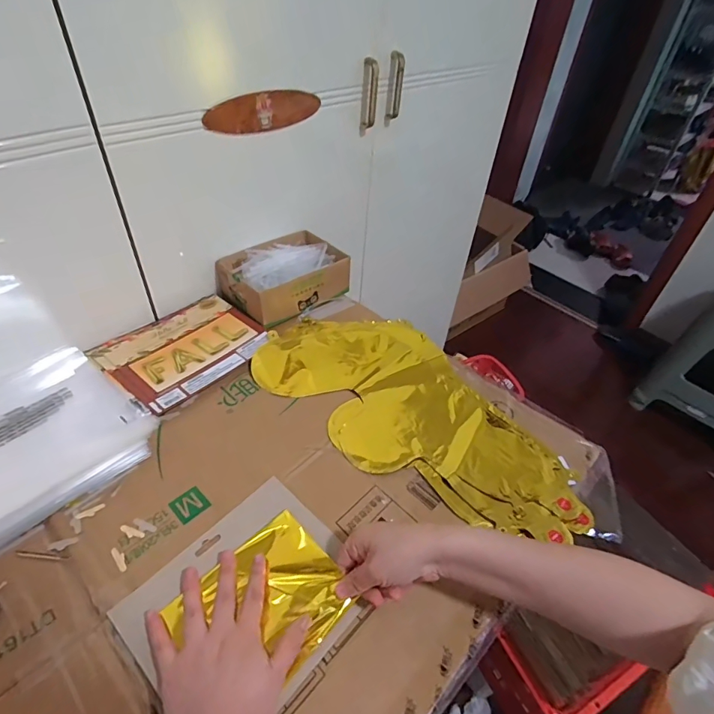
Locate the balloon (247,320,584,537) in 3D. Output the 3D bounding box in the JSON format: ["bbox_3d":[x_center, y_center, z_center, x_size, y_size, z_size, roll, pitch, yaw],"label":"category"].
[{"bbox_3d":[0.077,0.065,0.580,0.447,0.015,0.230,36,51,28],"label":"balloon"}]

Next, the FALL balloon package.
[{"bbox_3d":[-0.249,-0.015,0.634,0.163,0.012,0.205,33,50,26],"label":"FALL balloon package"}]

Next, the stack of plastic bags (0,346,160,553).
[{"bbox_3d":[-0.372,0.095,0.492,0.202,0.028,0.221,33,50,26],"label":"stack of plastic bags"}]

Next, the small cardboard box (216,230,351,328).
[{"bbox_3d":[-0.117,-0.136,0.732,0.190,0.063,0.142,-32,55,-33],"label":"small cardboard box"}]

